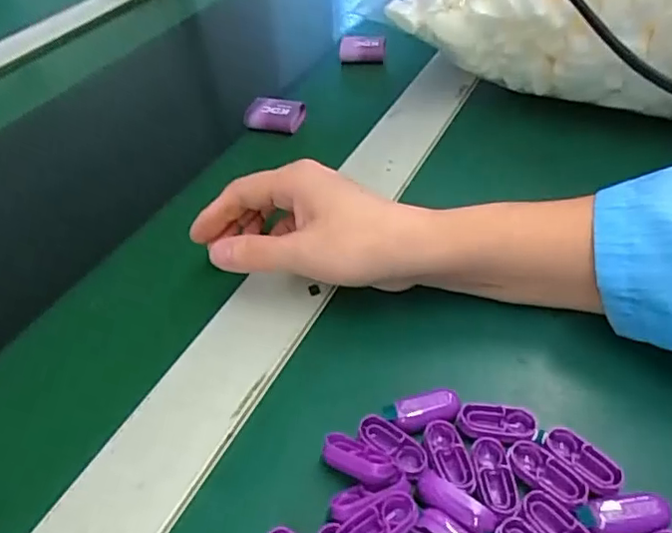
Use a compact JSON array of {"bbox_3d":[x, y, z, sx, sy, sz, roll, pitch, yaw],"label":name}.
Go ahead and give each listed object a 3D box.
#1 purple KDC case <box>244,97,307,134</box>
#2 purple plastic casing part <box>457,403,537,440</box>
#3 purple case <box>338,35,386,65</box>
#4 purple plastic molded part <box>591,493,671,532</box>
[{"bbox_3d":[-0.051,-0.126,0.477,0.045,0.018,0.025,10,45,14],"label":"purple KDC case"},{"bbox_3d":[0.072,0.070,0.260,0.034,0.006,0.015,5,44,9],"label":"purple plastic casing part"},{"bbox_3d":[0.025,-0.209,0.561,0.044,0.024,0.018,5,44,9],"label":"purple case"},{"bbox_3d":[0.116,0.096,0.227,0.028,0.004,0.015,-2,43,2],"label":"purple plastic molded part"}]

